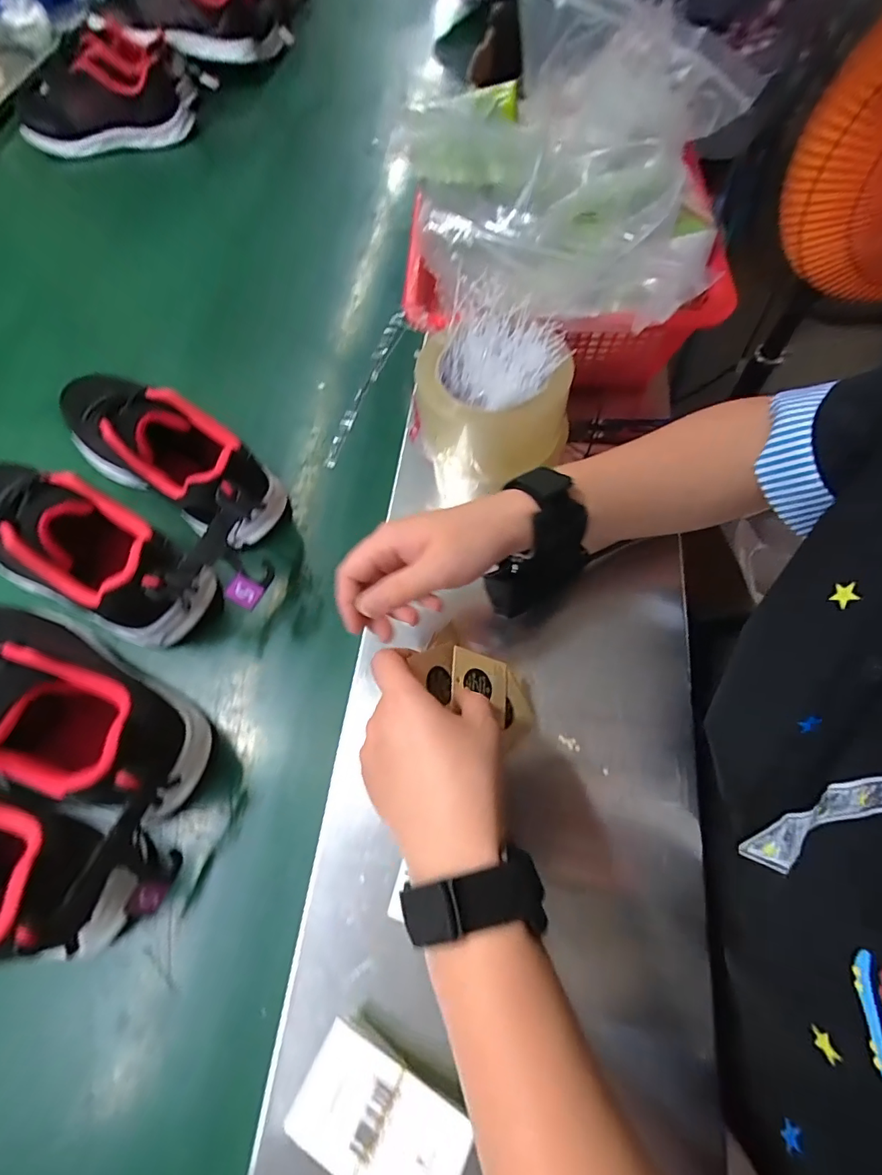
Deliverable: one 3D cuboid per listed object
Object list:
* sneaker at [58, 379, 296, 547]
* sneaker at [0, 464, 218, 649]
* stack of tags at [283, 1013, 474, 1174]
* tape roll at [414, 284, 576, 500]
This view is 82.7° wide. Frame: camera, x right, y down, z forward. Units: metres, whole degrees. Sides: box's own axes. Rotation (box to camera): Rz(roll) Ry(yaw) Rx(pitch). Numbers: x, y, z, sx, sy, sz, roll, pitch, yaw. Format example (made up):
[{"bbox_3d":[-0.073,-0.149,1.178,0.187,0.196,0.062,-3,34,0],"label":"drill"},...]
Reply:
[{"bbox_3d":[-0.246,-0.124,0.448,0.249,0.088,0.083,31,71,16],"label":"sneaker"},{"bbox_3d":[-0.309,-0.027,0.408,0.259,0.083,0.105,25,69,14],"label":"sneaker"},{"bbox_3d":[-0.031,0.270,0.256,0.083,0.029,0.051,23,69,13],"label":"stack of tags"},{"bbox_3d":[0.033,-0.138,0.367,0.101,0.086,0.099,-1,65,3],"label":"tape roll"}]

